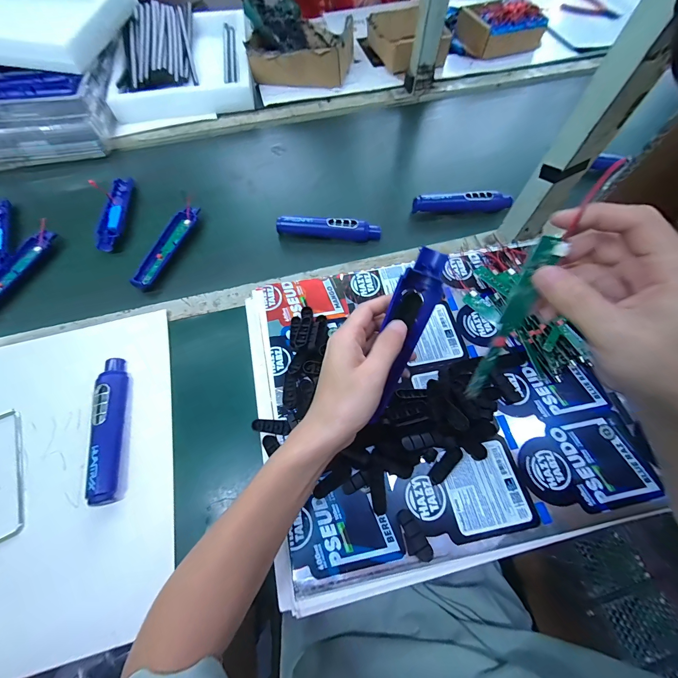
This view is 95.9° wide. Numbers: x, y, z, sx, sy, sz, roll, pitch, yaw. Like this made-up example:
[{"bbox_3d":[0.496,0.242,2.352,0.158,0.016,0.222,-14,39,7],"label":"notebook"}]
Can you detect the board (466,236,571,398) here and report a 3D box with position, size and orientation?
[{"bbox_3d":[0.132,-0.009,0.242,0.015,0.140,0.011,18,32,9],"label":"board"}]

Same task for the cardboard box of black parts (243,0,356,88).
[{"bbox_3d":[-0.086,-0.681,0.701,0.222,0.100,0.223,12,64,4],"label":"cardboard box of black parts"}]

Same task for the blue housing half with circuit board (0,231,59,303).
[{"bbox_3d":[-0.513,-0.103,0.483,0.023,0.028,0.172,20,65,7],"label":"blue housing half with circuit board"}]

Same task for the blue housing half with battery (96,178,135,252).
[{"bbox_3d":[-0.390,-0.221,0.535,0.034,0.016,0.166,-3,64,-4],"label":"blue housing half with battery"}]

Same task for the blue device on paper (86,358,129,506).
[{"bbox_3d":[-0.278,0.103,0.369,0.034,0.028,0.173,-11,65,-8],"label":"blue device on paper"}]

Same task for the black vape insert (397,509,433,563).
[{"bbox_3d":[0.076,0.202,0.313,0.021,0.010,0.048,-22,67,-12],"label":"black vape insert"}]

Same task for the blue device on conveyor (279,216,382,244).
[{"bbox_3d":[-0.017,-0.185,0.512,0.170,0.029,0.024,3,64,-1],"label":"blue device on conveyor"}]

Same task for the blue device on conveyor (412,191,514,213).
[{"bbox_3d":[0.218,-0.240,0.537,0.172,0.028,0.021,-2,64,-3],"label":"blue device on conveyor"}]

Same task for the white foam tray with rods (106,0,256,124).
[{"bbox_3d":[-0.345,-0.653,0.703,0.287,0.072,0.384,-5,64,-5],"label":"white foam tray with rods"}]

